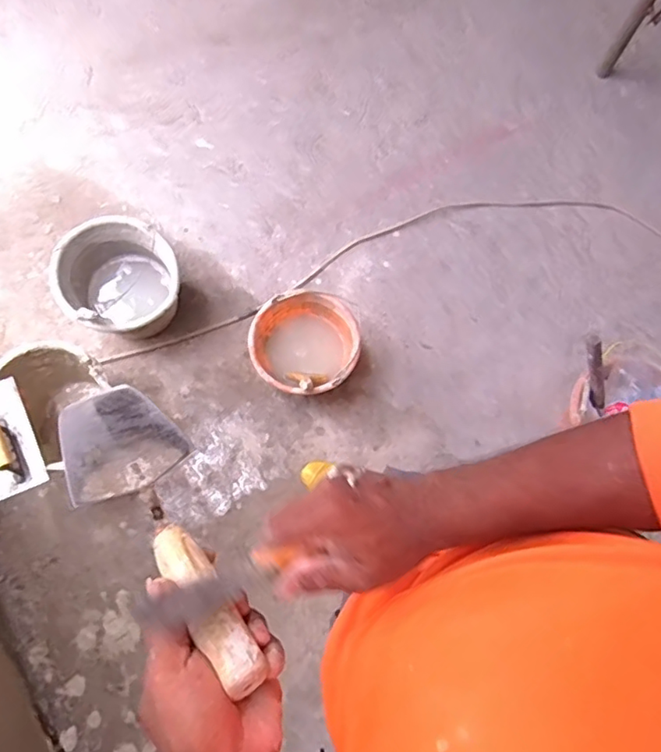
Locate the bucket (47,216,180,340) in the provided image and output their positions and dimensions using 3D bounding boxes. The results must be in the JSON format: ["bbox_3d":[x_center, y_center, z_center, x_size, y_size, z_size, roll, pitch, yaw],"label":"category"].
[{"bbox_3d":[-0.501,-0.217,1.359,0.263,0.196,0.254,1,74,-2],"label":"bucket"}]

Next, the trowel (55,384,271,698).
[{"bbox_3d":[-0.128,0.095,0.410,0.083,0.039,0.278,-37,57,-12],"label":"trowel"}]

